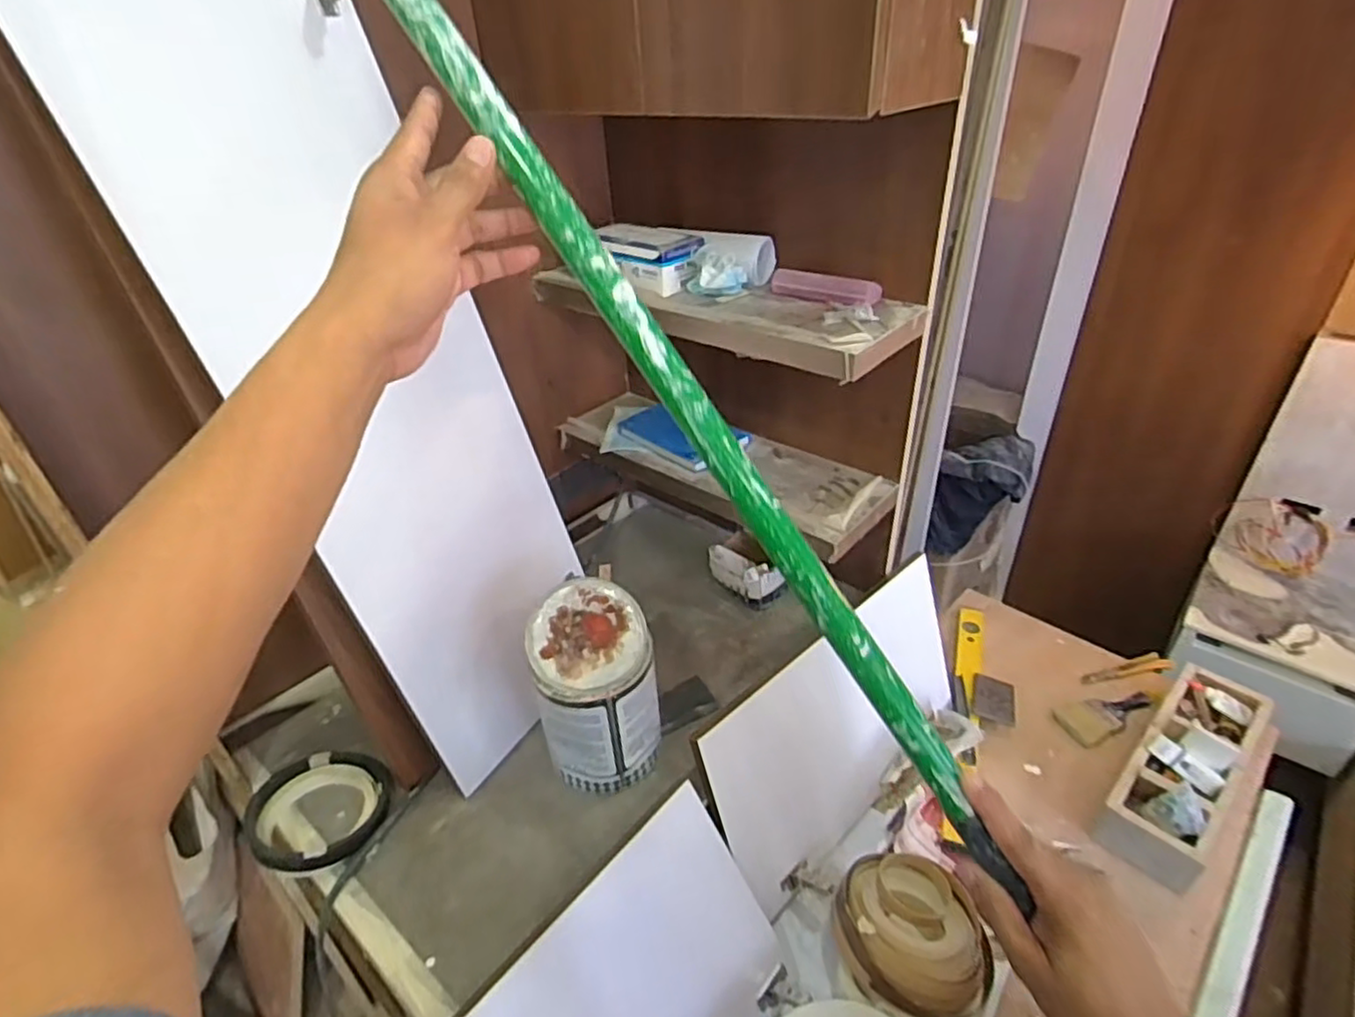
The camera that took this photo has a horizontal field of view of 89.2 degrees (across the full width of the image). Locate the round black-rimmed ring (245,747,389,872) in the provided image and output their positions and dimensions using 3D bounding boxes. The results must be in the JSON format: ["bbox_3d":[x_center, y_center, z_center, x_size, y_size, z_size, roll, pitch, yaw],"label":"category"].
[{"bbox_3d":[-0.488,0.402,0.940,0.179,0.043,0.171,-3,35,2],"label":"round black-rimmed ring"}]

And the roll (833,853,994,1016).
[{"bbox_3d":[0.329,0.589,0.957,0.211,0.026,0.204,12,38,-9],"label":"roll"}]

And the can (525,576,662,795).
[{"bbox_3d":[-0.110,0.247,0.941,0.160,0.245,0.155,-10,35,-9],"label":"can"}]

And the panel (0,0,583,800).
[{"bbox_3d":[-0.366,-0.167,0.831,0.033,1.049,0.336,3,33,38],"label":"panel"}]

